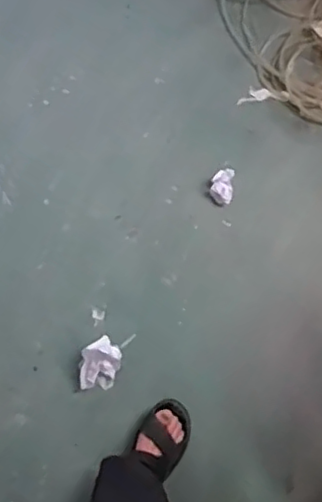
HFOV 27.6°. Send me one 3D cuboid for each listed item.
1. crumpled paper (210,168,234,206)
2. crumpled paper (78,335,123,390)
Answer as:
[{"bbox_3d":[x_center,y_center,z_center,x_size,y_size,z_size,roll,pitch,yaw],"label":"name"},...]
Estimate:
[{"bbox_3d":[0.144,-0.152,1.545,0.058,0.033,0.083,7,76,4],"label":"crumpled paper"},{"bbox_3d":[-0.132,0.243,1.421,0.085,0.079,0.115,7,76,4],"label":"crumpled paper"}]

